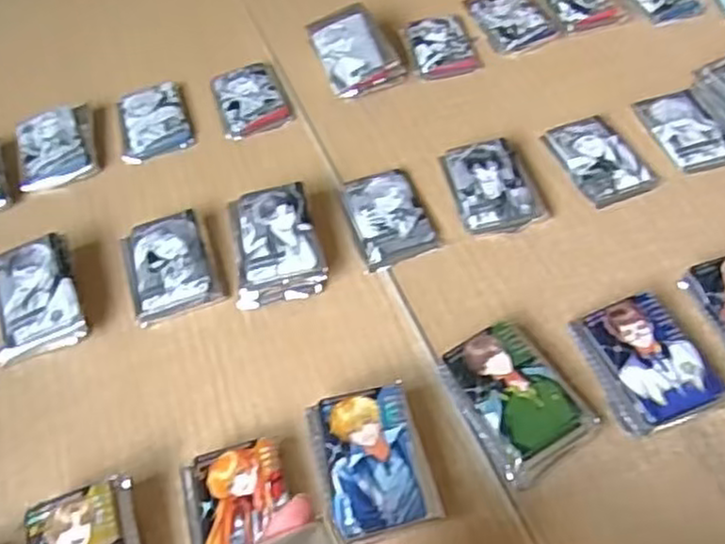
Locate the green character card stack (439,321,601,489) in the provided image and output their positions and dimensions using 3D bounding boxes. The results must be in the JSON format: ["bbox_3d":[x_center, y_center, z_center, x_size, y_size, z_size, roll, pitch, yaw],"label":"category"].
[{"bbox_3d":[0.100,0.079,0.467,0.070,0.020,0.092,-26,55,-16],"label":"green character card stack"}]

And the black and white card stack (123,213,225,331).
[{"bbox_3d":[-0.148,-0.005,0.554,0.065,0.020,0.083,-19,53,-11],"label":"black and white card stack"}]

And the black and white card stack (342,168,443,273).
[{"bbox_3d":[0.019,-0.045,0.577,0.061,0.010,0.091,-17,53,-10],"label":"black and white card stack"}]

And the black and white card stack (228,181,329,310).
[{"bbox_3d":[-0.066,-0.023,0.553,0.065,0.031,0.090,-9,52,-4],"label":"black and white card stack"}]

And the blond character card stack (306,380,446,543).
[{"bbox_3d":[0.006,0.116,0.439,0.064,0.029,0.084,-14,52,-7],"label":"blond character card stack"}]

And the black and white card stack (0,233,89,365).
[{"bbox_3d":[-0.242,0.020,0.535,0.061,0.028,0.089,-20,53,-12],"label":"black and white card stack"}]

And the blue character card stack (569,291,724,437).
[{"bbox_3d":[0.185,0.059,0.476,0.066,0.022,0.087,-19,53,-11],"label":"blue character card stack"}]

